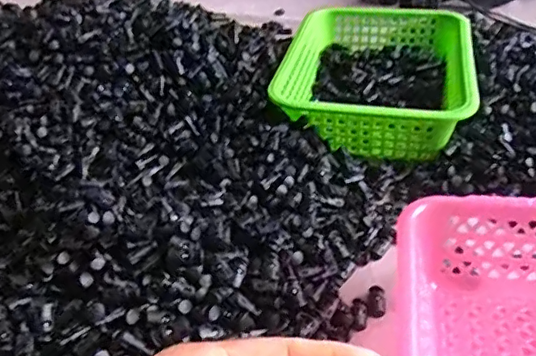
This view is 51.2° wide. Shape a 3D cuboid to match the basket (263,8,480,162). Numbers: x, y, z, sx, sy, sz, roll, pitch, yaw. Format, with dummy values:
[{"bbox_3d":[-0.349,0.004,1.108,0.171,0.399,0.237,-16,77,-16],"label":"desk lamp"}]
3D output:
[{"bbox_3d":[0.138,-0.139,0.715,0.219,0.071,0.308,4,37,13],"label":"basket"}]

